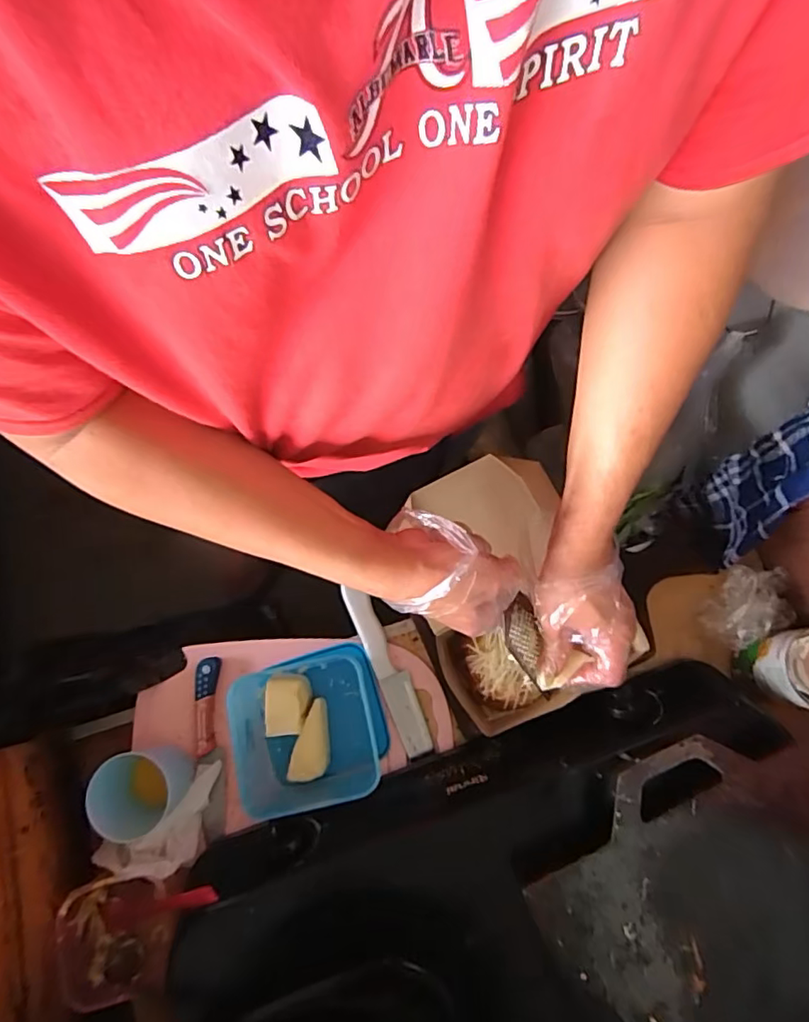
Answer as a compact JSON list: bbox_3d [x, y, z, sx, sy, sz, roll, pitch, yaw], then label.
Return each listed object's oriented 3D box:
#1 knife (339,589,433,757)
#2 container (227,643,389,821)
[{"bbox_3d":[-0.018,0.171,0.609,0.033,0.021,0.186,-23,77,-4],"label":"knife"},{"bbox_3d":[-0.091,0.217,0.559,0.135,0.083,0.143,-15,77,-3],"label":"container"}]

